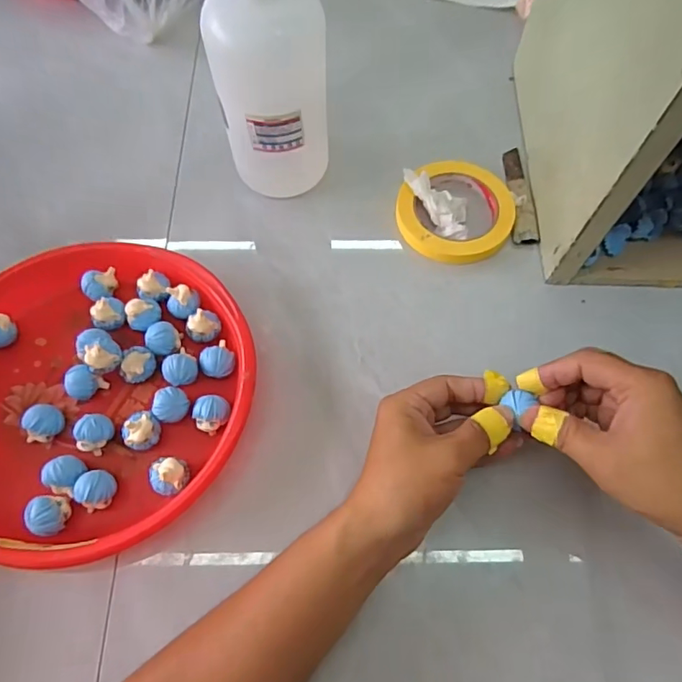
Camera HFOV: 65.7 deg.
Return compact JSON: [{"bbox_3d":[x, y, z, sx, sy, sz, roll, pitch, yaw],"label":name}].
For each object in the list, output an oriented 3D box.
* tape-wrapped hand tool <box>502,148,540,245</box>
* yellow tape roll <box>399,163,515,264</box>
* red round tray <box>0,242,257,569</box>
[{"bbox_3d":[0.175,-0.147,0.518,0.024,0.011,0.117,0,67,0],"label":"tape-wrapped hand tool"},{"bbox_3d":[0.108,-0.122,0.502,0.105,0.023,0.105,0,67,0],"label":"yellow tape roll"},{"bbox_3d":[-0.198,0.038,0.421,0.247,0.041,0.248,0,67,0],"label":"red round tray"}]

